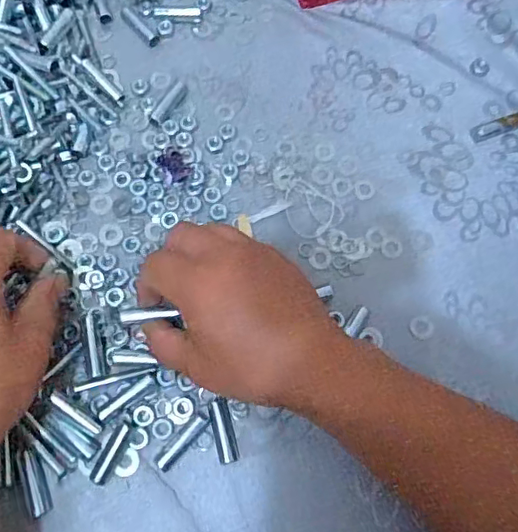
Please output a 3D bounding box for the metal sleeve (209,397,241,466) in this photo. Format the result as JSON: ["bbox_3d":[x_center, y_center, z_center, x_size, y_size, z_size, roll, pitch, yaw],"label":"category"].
[{"bbox_3d":[-0.022,0.103,0.357,0.013,0.009,0.038,-12,71,-6],"label":"metal sleeve"}]

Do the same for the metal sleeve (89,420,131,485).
[{"bbox_3d":[-0.090,0.114,0.347,0.008,0.010,0.039,26,71,7],"label":"metal sleeve"}]

